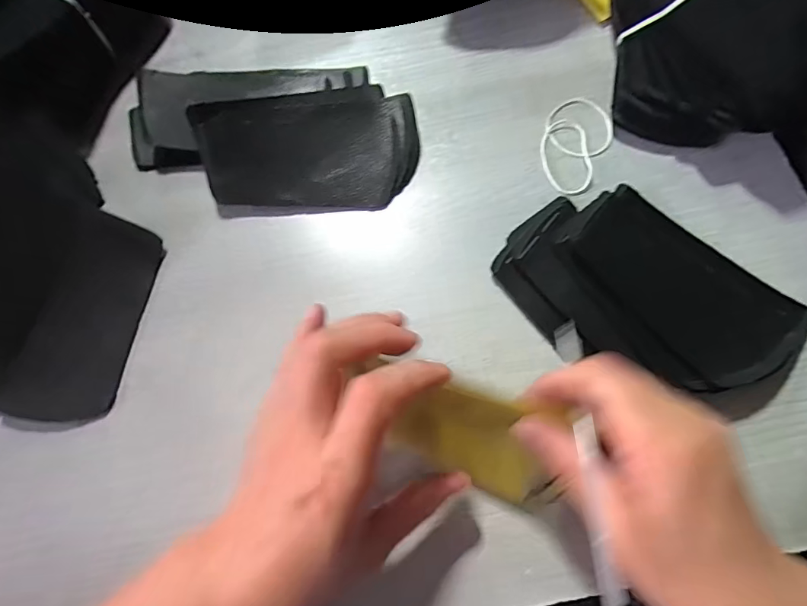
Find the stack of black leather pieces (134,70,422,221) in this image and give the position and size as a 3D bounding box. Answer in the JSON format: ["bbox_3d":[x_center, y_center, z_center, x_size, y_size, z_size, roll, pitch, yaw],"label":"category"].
[{"bbox_3d":[-0.098,-0.129,0.327,0.208,0.040,0.121,-3,70,1],"label":"stack of black leather pieces"}]

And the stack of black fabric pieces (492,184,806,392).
[{"bbox_3d":[0.158,-0.010,0.287,0.171,0.017,0.119,40,77,15],"label":"stack of black fabric pieces"}]

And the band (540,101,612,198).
[{"bbox_3d":[0.128,-0.121,0.334,0.049,0.006,0.082,27,74,11],"label":"band"}]

